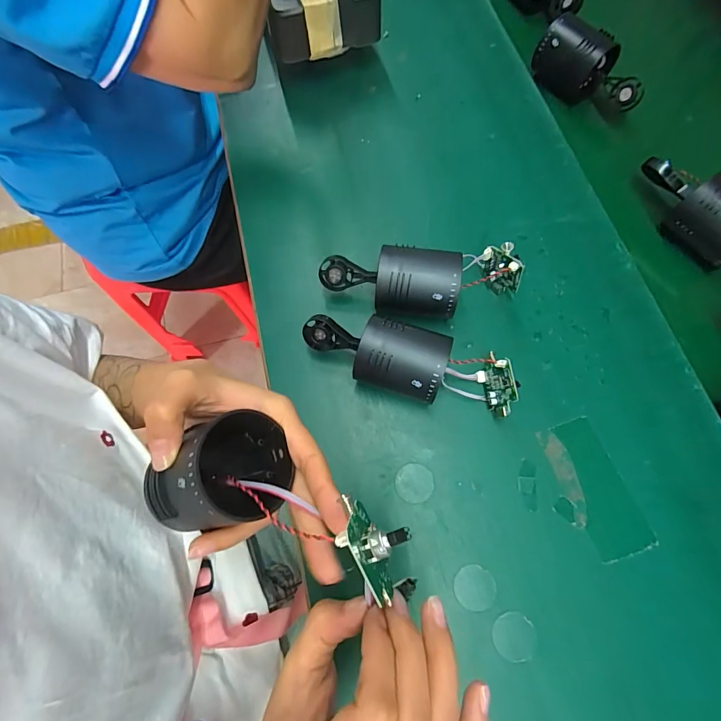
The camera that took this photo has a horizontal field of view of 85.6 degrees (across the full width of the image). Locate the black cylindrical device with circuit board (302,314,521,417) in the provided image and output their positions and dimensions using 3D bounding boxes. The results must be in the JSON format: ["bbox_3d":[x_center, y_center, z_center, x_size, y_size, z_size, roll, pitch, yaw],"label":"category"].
[{"bbox_3d":[0.035,0.005,0.306,0.167,0.053,0.051,12,72,6],"label":"black cylindrical device with circuit board"}]

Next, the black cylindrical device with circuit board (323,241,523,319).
[{"bbox_3d":[0.050,-0.063,0.328,0.168,0.054,0.057,0,71,2],"label":"black cylindrical device with circuit board"}]

